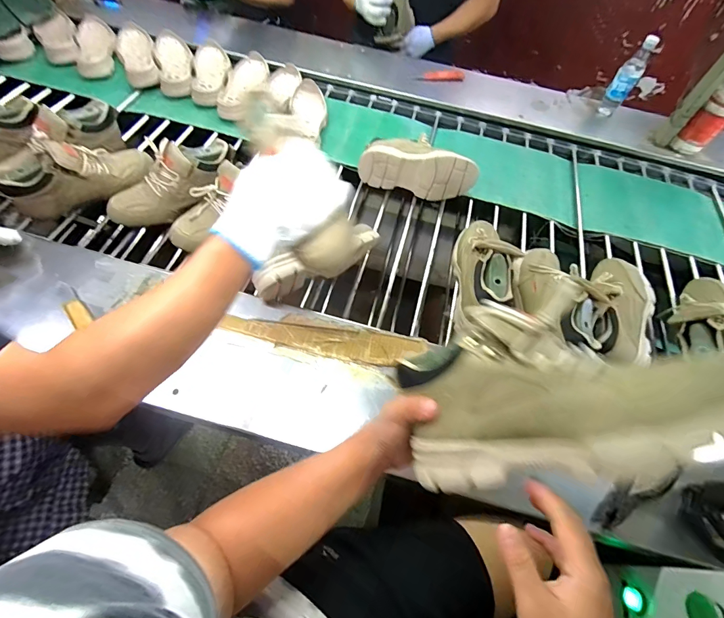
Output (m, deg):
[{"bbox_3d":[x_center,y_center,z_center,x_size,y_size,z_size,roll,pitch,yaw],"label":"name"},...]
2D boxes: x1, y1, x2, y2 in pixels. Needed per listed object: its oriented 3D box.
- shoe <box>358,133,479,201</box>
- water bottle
[{"bbox_3d":[0.149,-0.368,0.930,0.288,0.093,0.141,14,59,4],"label":"shoe"},{"bbox_3d":[0.811,-0.700,1.140,0.071,0.218,0.056,30,61,13],"label":"water bottle"}]

